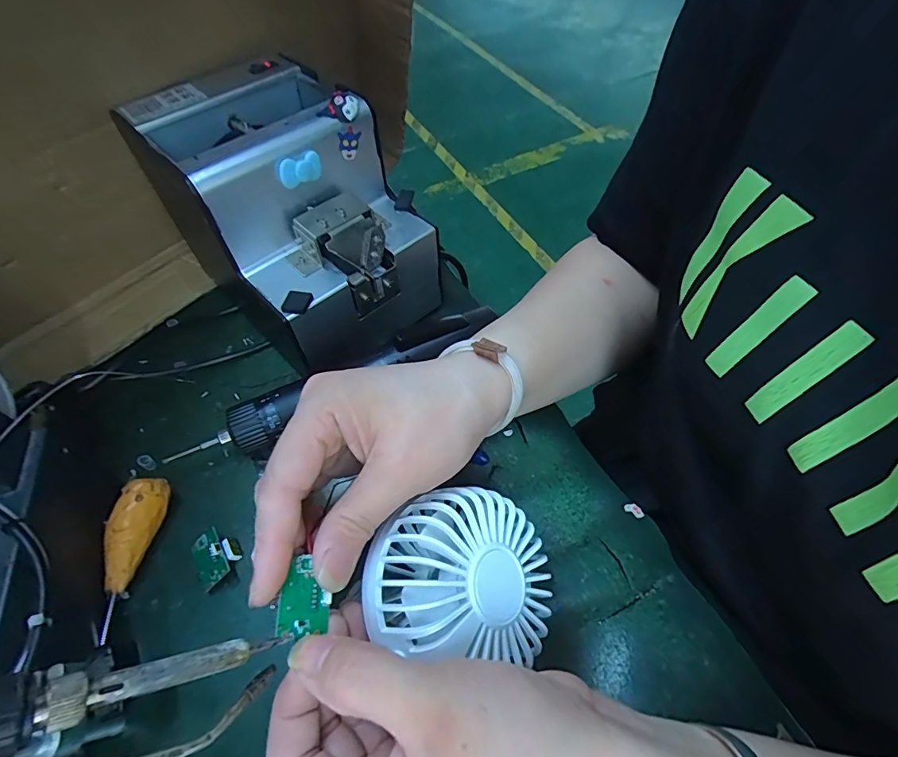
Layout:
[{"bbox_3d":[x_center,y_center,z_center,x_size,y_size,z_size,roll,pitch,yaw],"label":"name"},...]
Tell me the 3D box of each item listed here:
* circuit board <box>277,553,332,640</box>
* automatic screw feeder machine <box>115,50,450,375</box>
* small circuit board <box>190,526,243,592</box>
[{"bbox_3d":[-0.059,0.087,0.187,0.020,0.004,0.029,7,57,-26],"label":"circuit board"},{"bbox_3d":[-0.110,-0.114,0.339,0.131,0.148,0.183,-37,61,-21],"label":"automatic screw feeder machine"},{"bbox_3d":[-0.137,0.104,0.270,0.024,0.014,0.031,-31,59,-19],"label":"small circuit board"}]

